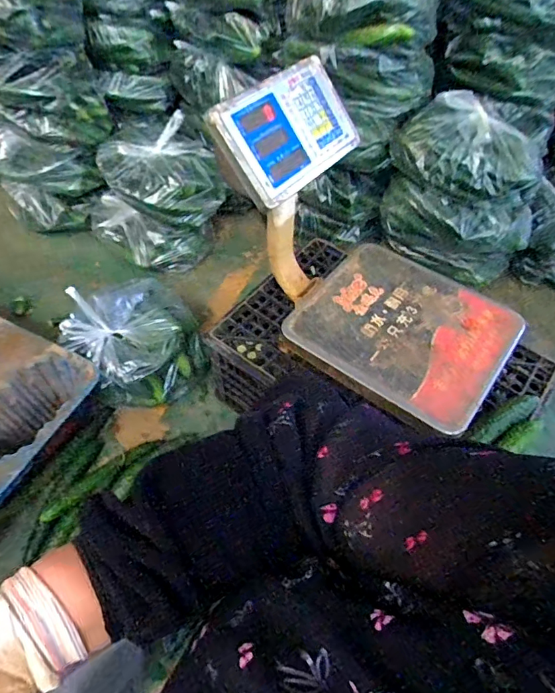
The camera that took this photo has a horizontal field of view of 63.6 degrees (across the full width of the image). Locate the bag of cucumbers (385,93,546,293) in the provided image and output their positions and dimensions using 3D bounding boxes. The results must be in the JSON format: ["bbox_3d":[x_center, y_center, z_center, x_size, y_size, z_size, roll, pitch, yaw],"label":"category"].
[{"bbox_3d":[0.465,-0.382,1.151,0.373,0.395,0.219,29,59,19],"label":"bag of cucumbers"}]

